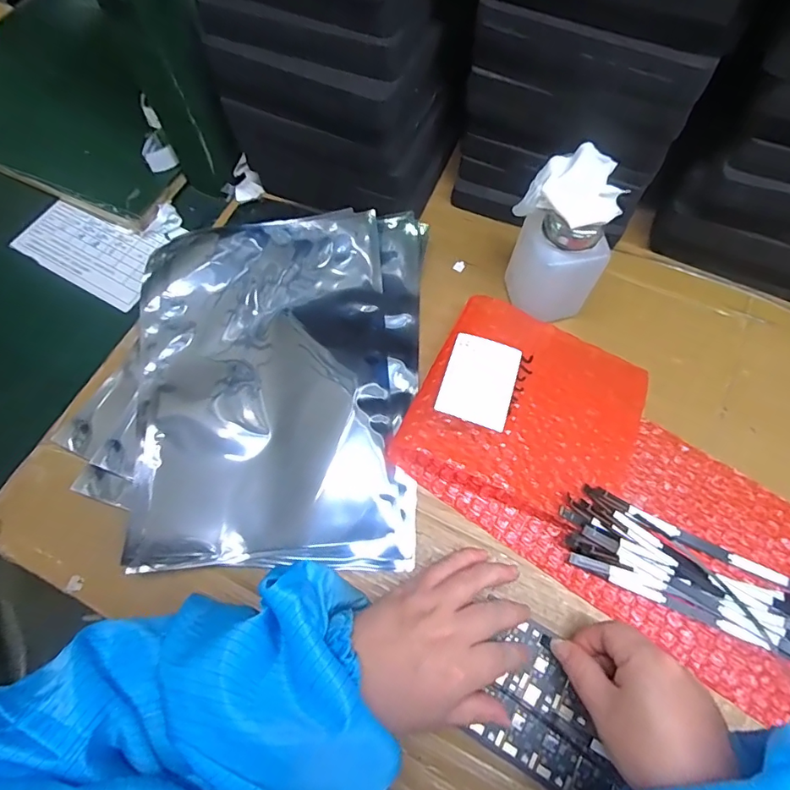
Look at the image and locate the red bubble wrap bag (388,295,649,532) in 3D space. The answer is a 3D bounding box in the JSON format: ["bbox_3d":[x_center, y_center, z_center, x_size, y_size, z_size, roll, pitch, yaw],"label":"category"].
[{"bbox_3d":[0.099,0.014,0.355,0.158,0.036,0.161,24,71,10],"label":"red bubble wrap bag"}]

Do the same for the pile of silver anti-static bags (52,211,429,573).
[{"bbox_3d":[-0.106,-0.017,0.381,0.248,0.020,0.288,1,69,1],"label":"pile of silver anti-static bags"}]

